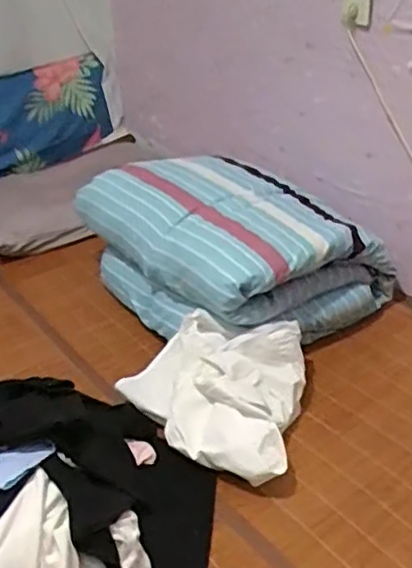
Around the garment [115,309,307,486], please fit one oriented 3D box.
[{"bbox_3d":[0.003,0.199,1.272,0.353,0.107,0.315,8,34,16],"label":"garment"}]

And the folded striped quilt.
[{"bbox_3d":[0.037,-0.109,1.600,0.468,0.266,0.663,-26,40,-32],"label":"folded striped quilt"}]

